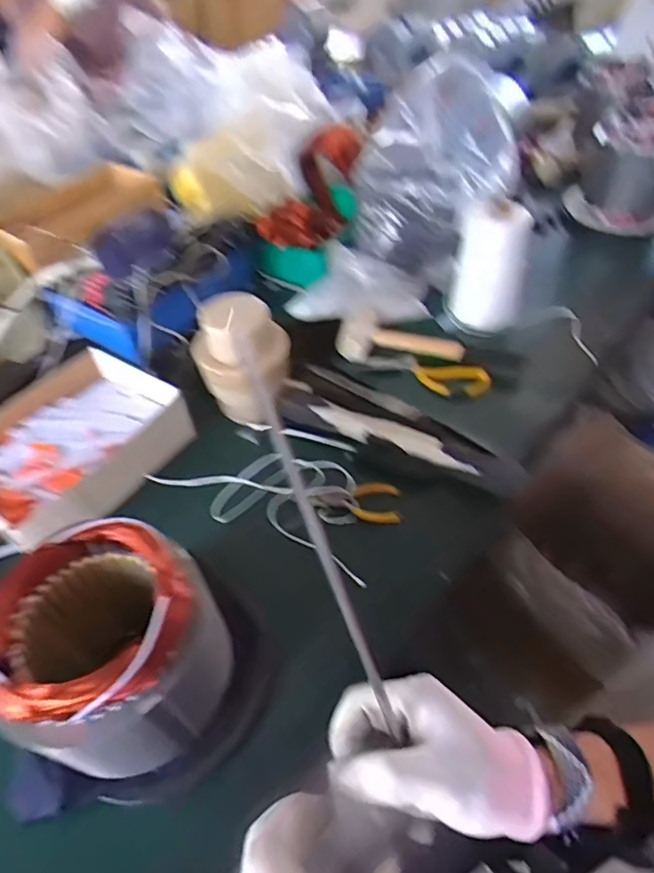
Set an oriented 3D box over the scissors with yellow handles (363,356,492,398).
[{"bbox_3d":[0.141,-0.087,0.725,0.172,0.020,0.050,10,50,13],"label":"scissors with yellow handles"}]

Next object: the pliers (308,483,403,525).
[{"bbox_3d":[0.033,0.076,0.596,0.101,0.012,0.048,-1,48,4],"label":"pliers"}]

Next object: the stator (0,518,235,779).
[{"bbox_3d":[-0.160,0.153,0.396,0.144,0.130,0.150,-31,53,-22],"label":"stator"}]

